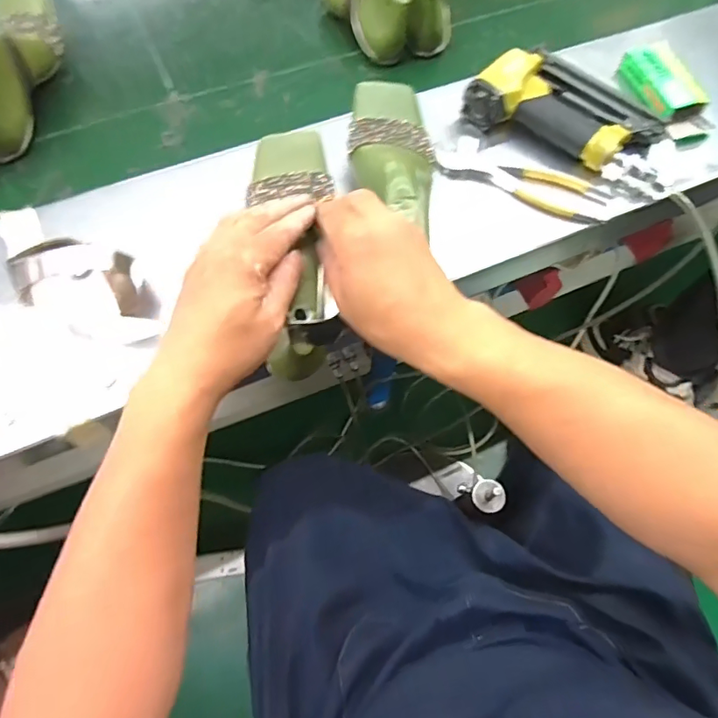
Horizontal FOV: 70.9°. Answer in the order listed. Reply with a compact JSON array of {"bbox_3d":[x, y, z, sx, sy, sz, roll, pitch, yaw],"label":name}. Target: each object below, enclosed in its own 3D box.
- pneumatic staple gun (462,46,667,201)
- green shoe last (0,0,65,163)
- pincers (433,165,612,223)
[{"bbox_3d":[0.247,-0.280,0.572,0.231,0.053,0.120,27,66,12],"label":"pneumatic staple gun"},{"bbox_3d":[-0.404,-0.351,0.592,0.058,0.094,0.243,-8,64,-5],"label":"green shoe last"},{"bbox_3d":[0.177,-0.190,0.541,0.179,0.025,0.045,19,65,8],"label":"pincers"}]

